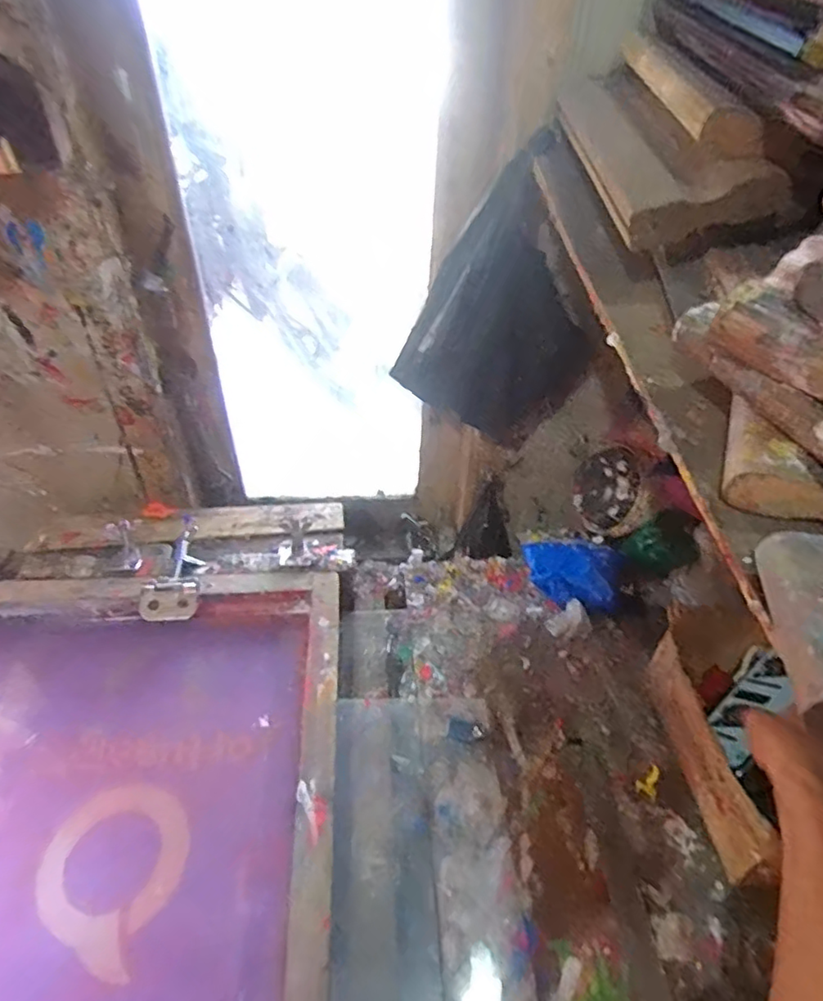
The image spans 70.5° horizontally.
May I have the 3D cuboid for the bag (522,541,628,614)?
[{"bbox_3d":[0.211,0.094,0.739,0.117,0.031,0.107,1,40,-1],"label":"bag"}]

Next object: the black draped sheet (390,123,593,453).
[{"bbox_3d":[0.095,-0.195,0.662,0.116,0.320,0.212,33,50,32],"label":"black draped sheet"}]

